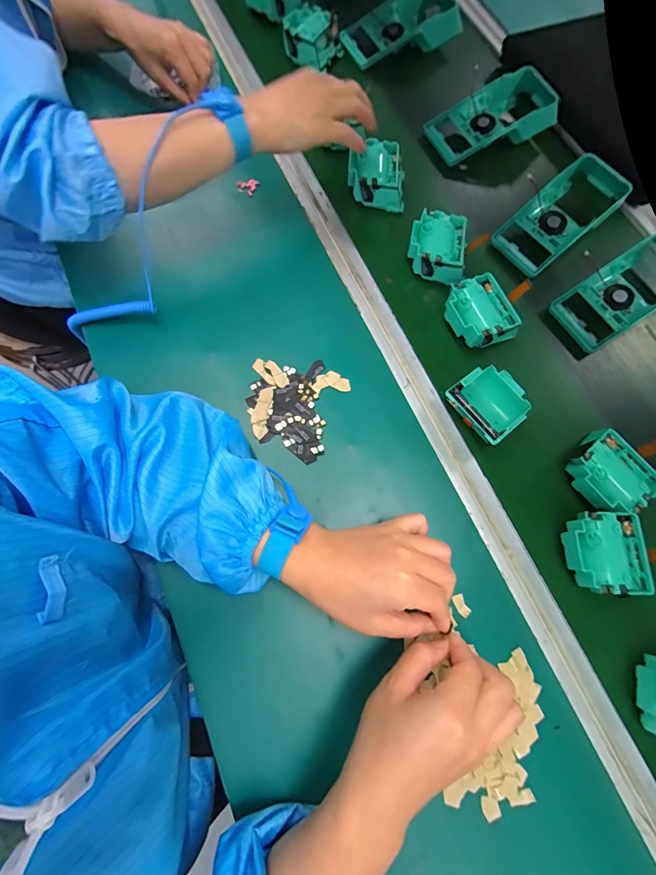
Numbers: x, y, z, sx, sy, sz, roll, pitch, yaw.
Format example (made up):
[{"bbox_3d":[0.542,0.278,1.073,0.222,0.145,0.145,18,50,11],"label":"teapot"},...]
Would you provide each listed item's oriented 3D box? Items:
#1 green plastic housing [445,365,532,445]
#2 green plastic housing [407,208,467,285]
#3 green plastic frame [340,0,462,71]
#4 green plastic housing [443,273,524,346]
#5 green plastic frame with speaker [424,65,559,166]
[{"bbox_3d":[0.172,-0.034,0.402,0.077,0.040,0.076,-35,77,-12],"label":"green plastic housing"},{"bbox_3d":[0.134,-0.235,0.462,0.068,0.046,0.082,11,73,1],"label":"green plastic housing"},{"bbox_3d":[0.115,-0.663,0.601,0.199,0.050,0.100,-24,75,-9],"label":"green plastic frame"},{"bbox_3d":[0.175,-0.142,0.441,0.068,0.047,0.076,-23,75,-9],"label":"green plastic housing"},{"bbox_3d":[0.250,-0.470,0.549,0.205,0.061,0.091,-21,75,-8],"label":"green plastic frame with speaker"}]

